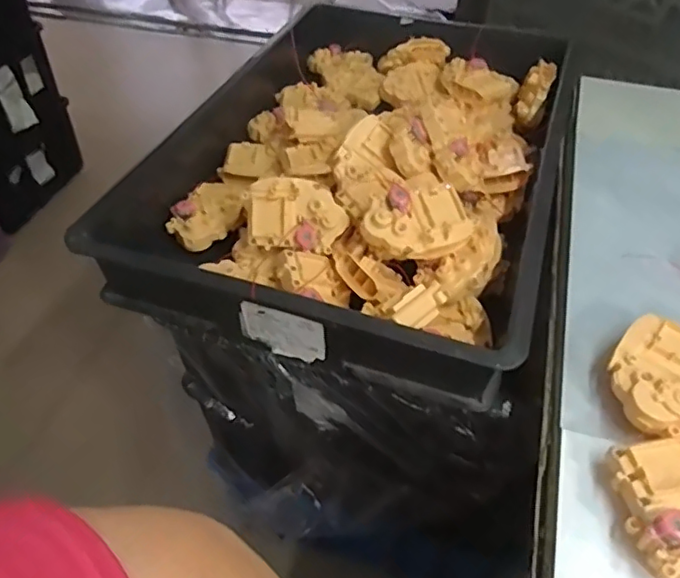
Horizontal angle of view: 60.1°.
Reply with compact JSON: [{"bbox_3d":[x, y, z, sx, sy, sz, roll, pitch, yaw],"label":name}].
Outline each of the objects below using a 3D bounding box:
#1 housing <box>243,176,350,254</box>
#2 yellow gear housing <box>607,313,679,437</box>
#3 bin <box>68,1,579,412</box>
[{"bbox_3d":[-0.042,-0.072,0.574,0.093,0.071,0.034,-5,3,-2],"label":"housing"},{"bbox_3d":[0.234,0.067,0.430,0.069,0.032,0.094,24,51,20],"label":"yellow gear housing"},{"bbox_3d":[0.032,-0.156,0.677,0.399,0.101,0.550,14,48,12],"label":"bin"}]

